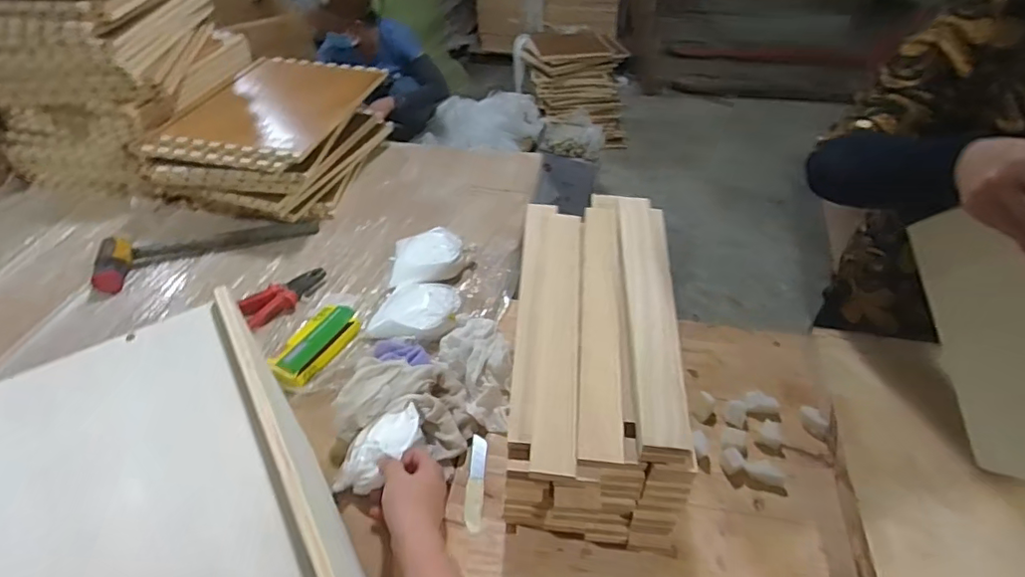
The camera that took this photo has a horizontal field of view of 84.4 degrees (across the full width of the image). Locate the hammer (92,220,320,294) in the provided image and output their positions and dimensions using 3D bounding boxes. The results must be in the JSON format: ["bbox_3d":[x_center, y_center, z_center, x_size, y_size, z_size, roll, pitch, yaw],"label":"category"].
[{"bbox_3d":[-0.498,-0.071,0.934,0.339,0.039,0.088,-15,46,-14],"label":"hammer"}]

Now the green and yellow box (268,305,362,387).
[{"bbox_3d":[-0.270,0.077,0.780,0.058,0.028,0.136,23,49,19],"label":"green and yellow box"}]

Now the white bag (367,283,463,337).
[{"bbox_3d":[-0.139,0.034,0.808,0.120,0.057,0.101,10,45,11],"label":"white bag"}]

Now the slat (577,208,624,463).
[{"bbox_3d":[0.096,0.024,0.614,0.043,0.013,0.356,2,47,7],"label":"slat"}]

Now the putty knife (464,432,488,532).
[{"bbox_3d":[-0.042,0.218,0.644,0.020,0.011,0.108,4,45,1],"label":"putty knife"}]

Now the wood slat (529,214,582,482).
[{"bbox_3d":[0.053,0.034,0.611,0.040,0.009,0.357,4,46,4],"label":"wood slat"}]

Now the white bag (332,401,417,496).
[{"bbox_3d":[-0.149,0.178,0.643,0.073,0.050,0.101,10,43,10],"label":"white bag"}]

